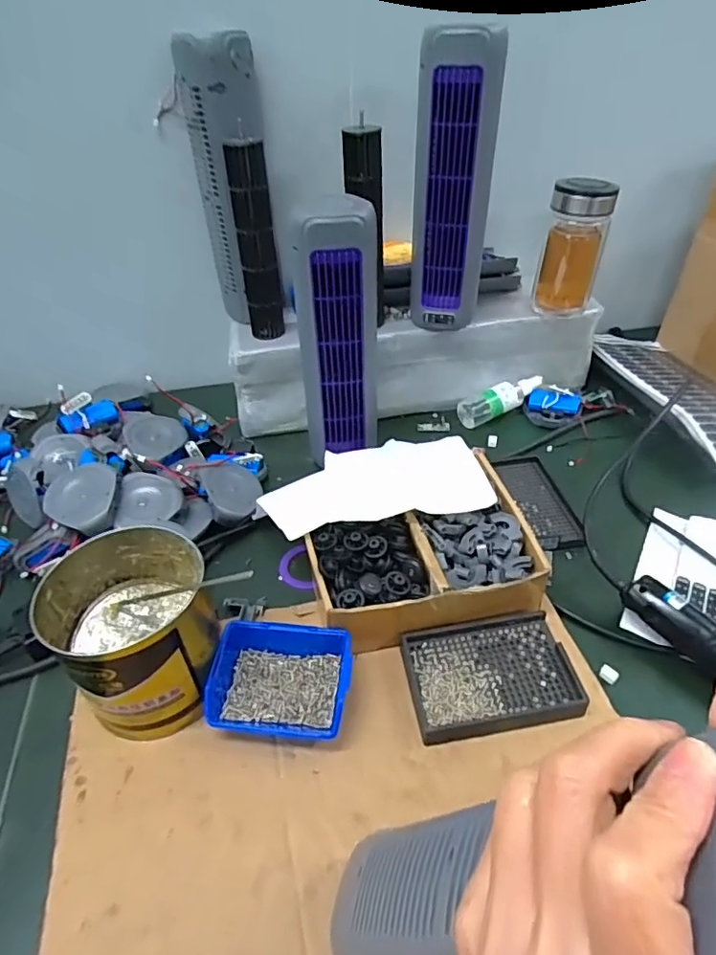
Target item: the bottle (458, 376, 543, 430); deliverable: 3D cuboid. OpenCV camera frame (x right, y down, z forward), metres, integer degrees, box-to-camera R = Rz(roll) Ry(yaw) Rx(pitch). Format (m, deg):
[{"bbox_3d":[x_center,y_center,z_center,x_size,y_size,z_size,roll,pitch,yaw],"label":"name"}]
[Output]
[{"bbox_3d":[0.200,-0.112,0.756,0.129,0.033,0.037,-26,45,-9],"label":"bottle"}]

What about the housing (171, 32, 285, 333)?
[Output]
[{"bbox_3d":[-0.143,-0.325,0.644,0.081,0.292,0.096,-10,42,-11],"label":"housing"}]

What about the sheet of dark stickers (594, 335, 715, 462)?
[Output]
[{"bbox_3d":[0.459,-0.122,0.758,0.180,0.045,0.320,-15,43,-16],"label":"sheet of dark stickers"}]

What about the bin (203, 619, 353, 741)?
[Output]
[{"bbox_3d":[-0.063,0.168,0.455,0.111,0.050,0.085,4,41,5],"label":"bin"}]

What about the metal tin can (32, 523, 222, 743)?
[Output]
[{"bbox_3d":[-0.178,0.126,0.446,0.115,0.118,0.123,-24,46,-24],"label":"metal tin can"}]

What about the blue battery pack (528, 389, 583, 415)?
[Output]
[{"bbox_3d":[0.279,-0.105,0.772,0.071,0.016,0.042,14,43,17],"label":"blue battery pack"}]

